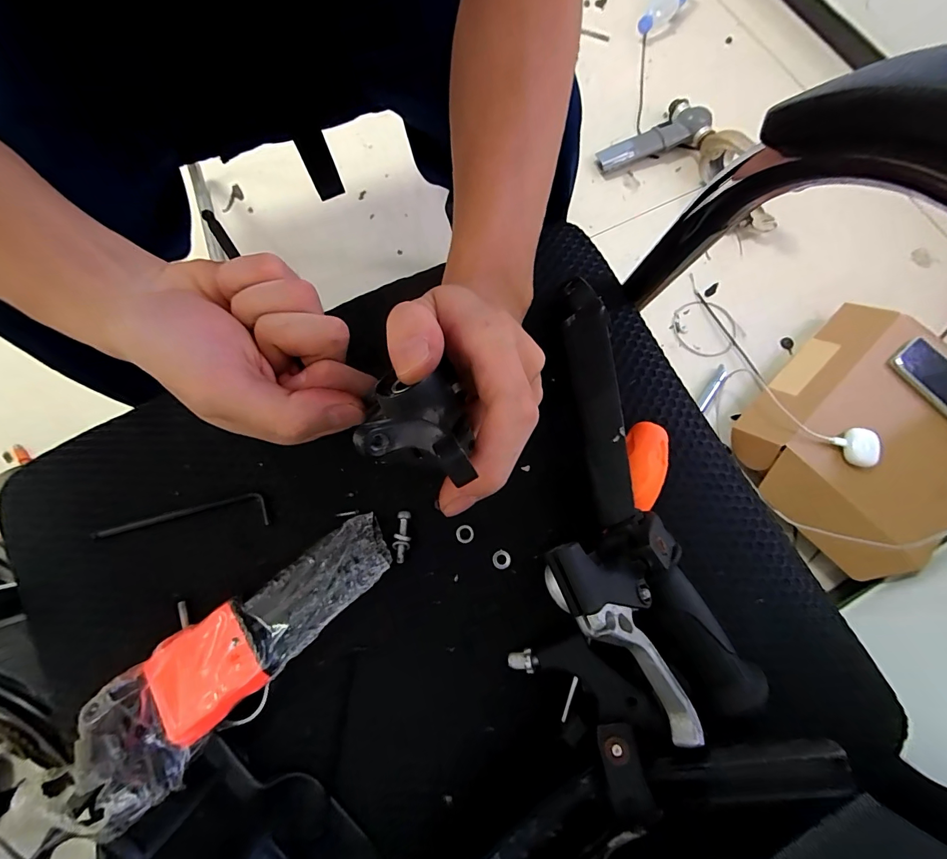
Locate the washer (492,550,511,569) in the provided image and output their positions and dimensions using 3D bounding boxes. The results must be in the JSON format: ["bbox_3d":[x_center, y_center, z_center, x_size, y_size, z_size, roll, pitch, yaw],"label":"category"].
[{"bbox_3d":[0.019,0.086,0.269,0.012,0.004,0.011,0,75,0],"label":"washer"}]

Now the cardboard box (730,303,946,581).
[{"bbox_3d":[0.679,-0.002,0.703,0.469,0.099,0.320,-44,79,-10],"label":"cardboard box"}]

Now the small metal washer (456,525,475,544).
[{"bbox_3d":[-0.006,0.070,0.274,0.012,0.004,0.011,0,75,0],"label":"small metal washer"}]

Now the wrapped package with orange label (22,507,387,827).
[{"bbox_3d":[-0.126,0.118,0.228,0.055,0.027,0.179,45,58,11],"label":"wrapped package with orange label"}]

